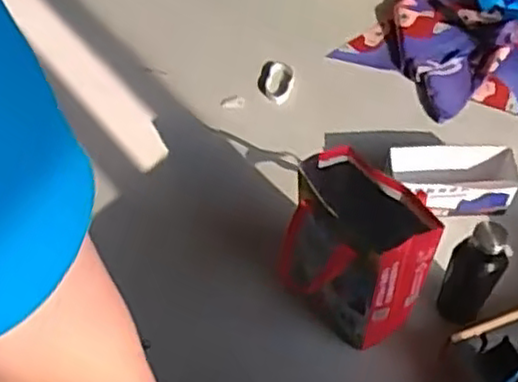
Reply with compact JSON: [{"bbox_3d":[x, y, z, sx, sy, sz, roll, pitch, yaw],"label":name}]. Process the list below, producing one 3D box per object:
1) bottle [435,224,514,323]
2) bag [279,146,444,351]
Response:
[{"bbox_3d":[0.311,0.119,1.026,0.074,0.171,0.084,25,58,18],"label":"bottle"},{"bbox_3d":[0.140,0.096,1.044,0.203,0.273,0.122,37,62,25],"label":"bag"}]

